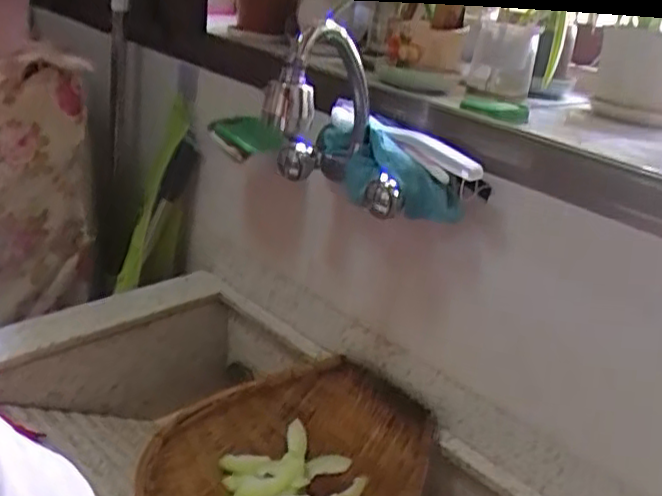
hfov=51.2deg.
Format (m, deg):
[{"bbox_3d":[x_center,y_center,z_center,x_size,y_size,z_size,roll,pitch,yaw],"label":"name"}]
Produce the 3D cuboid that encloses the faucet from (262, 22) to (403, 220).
[{"bbox_3d":[0.003,-0.138,0.764,0.146,0.200,0.167,5,25,-4],"label":"faucet"}]

